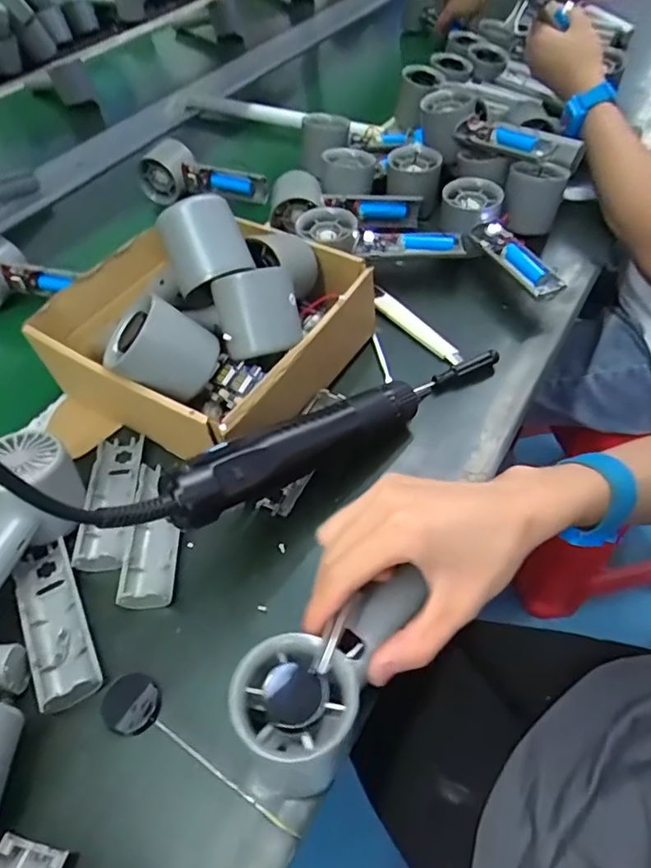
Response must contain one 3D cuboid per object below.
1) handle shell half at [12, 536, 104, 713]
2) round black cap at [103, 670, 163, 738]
[{"bbox_3d":[-0.165,0.113,0.321,0.034,0.015,0.107,-27,55,-15],"label":"handle shell half"},{"bbox_3d":[-0.107,0.150,0.295,0.030,0.004,0.030,24,47,0],"label":"round black cap"}]

